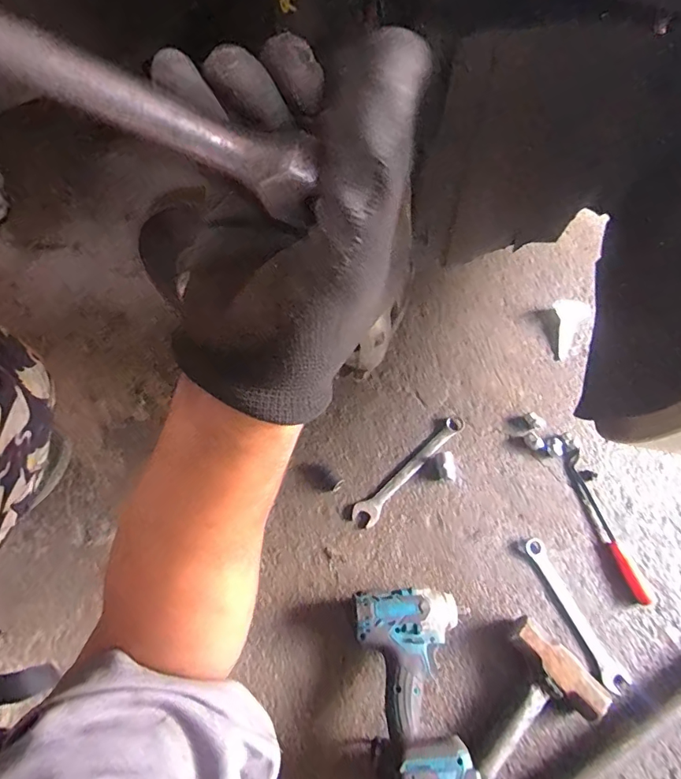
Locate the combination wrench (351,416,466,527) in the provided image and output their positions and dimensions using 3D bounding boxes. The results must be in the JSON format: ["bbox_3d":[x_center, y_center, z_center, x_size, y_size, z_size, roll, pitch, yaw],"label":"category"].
[{"bbox_3d":[0.108,0.119,0.737,0.035,0.012,0.228,43,71,15],"label":"combination wrench"}]

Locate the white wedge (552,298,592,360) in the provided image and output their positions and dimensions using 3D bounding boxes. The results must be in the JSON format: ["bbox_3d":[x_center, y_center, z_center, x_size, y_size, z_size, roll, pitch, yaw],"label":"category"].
[{"bbox_3d":[0.411,-0.106,0.852,0.059,0.020,0.113,4,65,-1],"label":"white wedge"}]

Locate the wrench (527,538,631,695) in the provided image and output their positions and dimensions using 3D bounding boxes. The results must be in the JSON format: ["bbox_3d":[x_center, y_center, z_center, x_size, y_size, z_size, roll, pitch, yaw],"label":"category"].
[{"bbox_3d":[0.321,0.305,0.665,0.032,0.012,0.203,-23,69,-12],"label":"wrench"}]

